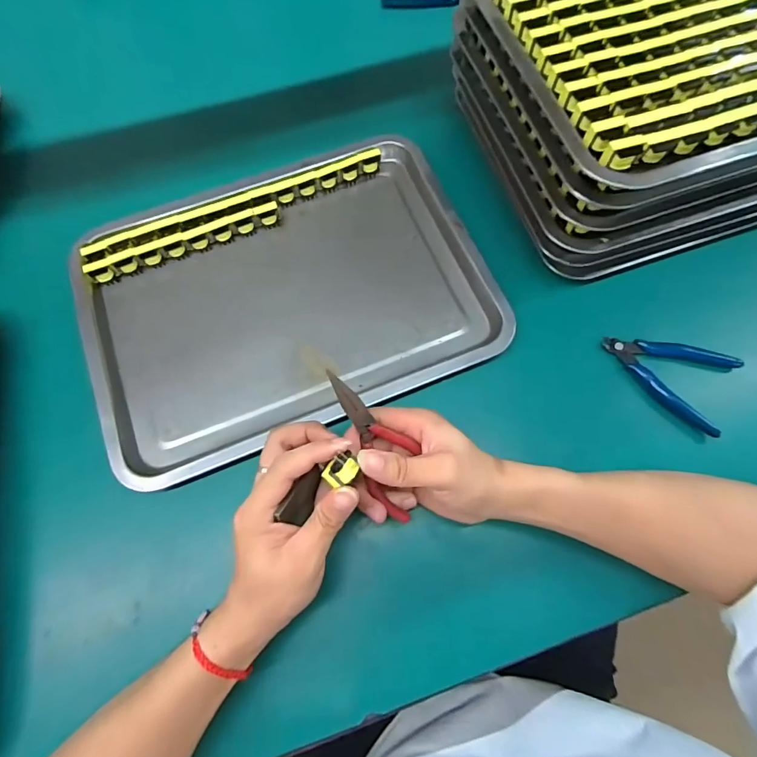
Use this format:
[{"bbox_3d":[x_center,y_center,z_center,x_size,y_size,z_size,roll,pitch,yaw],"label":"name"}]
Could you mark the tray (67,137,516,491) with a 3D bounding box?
[{"bbox_3d":[-0.089,-0.084,0.423,0.373,0.033,0.275,-22,74,-6],"label":"tray"}]

